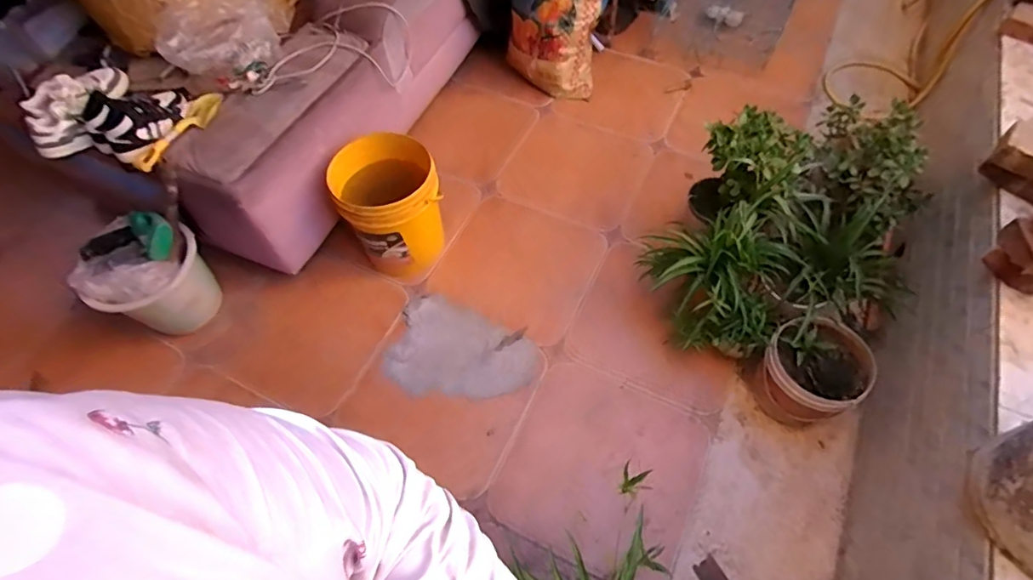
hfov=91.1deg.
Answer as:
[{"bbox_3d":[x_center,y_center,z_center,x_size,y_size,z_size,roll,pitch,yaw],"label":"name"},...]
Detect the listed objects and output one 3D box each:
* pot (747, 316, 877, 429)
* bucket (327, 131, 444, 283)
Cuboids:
[{"bbox_3d":[0.774,0.231,1.362,0.229,0.260,0.231,-1,57,1],"label":"pot"},{"bbox_3d":[-0.392,-0.255,1.607,0.288,0.409,0.271,-1,57,1],"label":"bucket"}]

